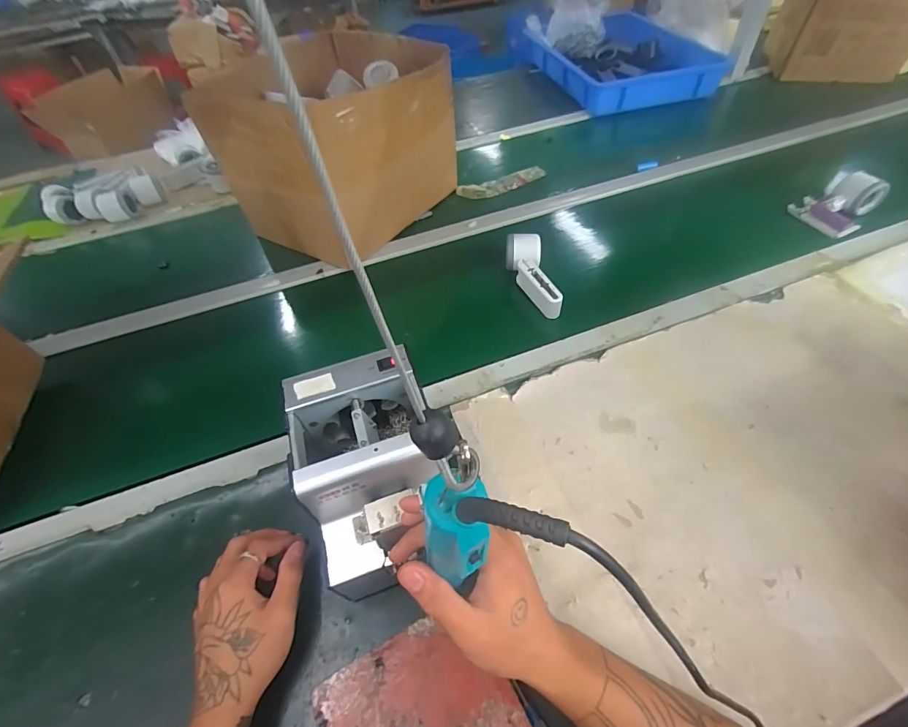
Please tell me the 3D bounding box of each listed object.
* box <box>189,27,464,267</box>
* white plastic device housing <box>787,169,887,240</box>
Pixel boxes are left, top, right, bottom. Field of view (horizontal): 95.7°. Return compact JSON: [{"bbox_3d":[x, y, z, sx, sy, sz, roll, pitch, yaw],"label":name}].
[{"bbox_3d":[-0.194,-0.400,0.759,0.314,0.244,0.357,22,56,21],"label":"box"},{"bbox_3d":[0.654,-0.274,0.705,0.111,0.070,0.101,-36,57,-22],"label":"white plastic device housing"}]

